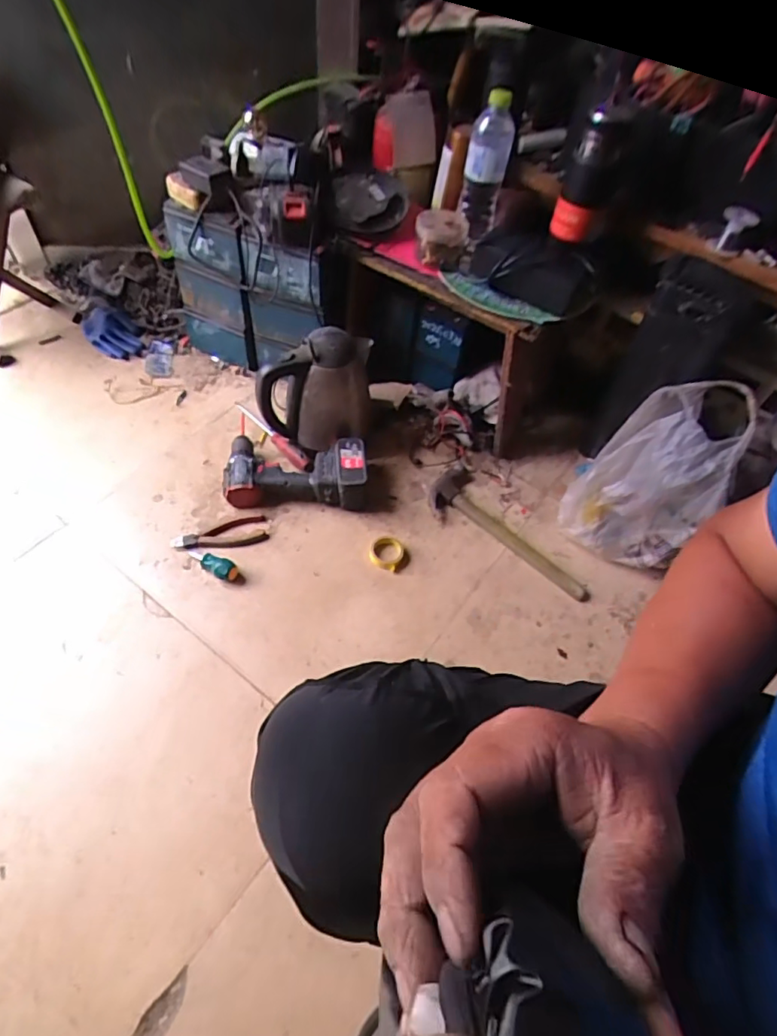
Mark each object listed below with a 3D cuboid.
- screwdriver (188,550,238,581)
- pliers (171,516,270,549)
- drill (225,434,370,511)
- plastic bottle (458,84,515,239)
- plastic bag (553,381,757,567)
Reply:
[{"bbox_3d":[-0.280,0.070,0.880,0.095,0.027,0.031,30,58,16],"label":"screwdriver"},{"bbox_3d":[-0.278,0.032,0.916,0.151,0.017,0.053,-15,57,-14],"label":"pliers"},{"bbox_3d":[-0.158,-0.083,0.969,0.239,0.070,0.143,0,54,-4],"label":"drill"},{"bbox_3d":[0.163,-0.584,0.927,0.068,0.201,0.081,11,20,4],"label":"plastic bottle"},{"bbox_3d":[0.411,-0.063,0.886,0.199,0.294,0.137,17,55,8],"label":"plastic bag"}]

